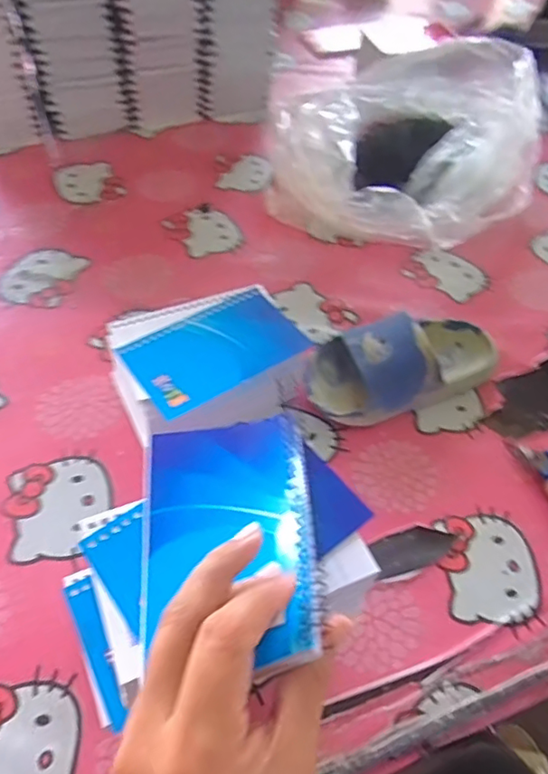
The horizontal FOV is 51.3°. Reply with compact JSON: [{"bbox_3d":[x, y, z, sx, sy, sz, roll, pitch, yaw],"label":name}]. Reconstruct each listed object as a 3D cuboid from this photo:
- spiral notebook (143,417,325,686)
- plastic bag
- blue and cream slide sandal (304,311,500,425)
[{"bbox_3d":[-0.023,0.069,0.270,0.082,0.014,0.130,-13,44,7],"label":"spiral notebook"},{"bbox_3d":[0.145,-0.277,0.641,0.283,0.123,0.270,25,54,15],"label":"plastic bag"},{"bbox_3d":[0.113,-0.023,0.479,0.175,0.060,0.085,-15,54,-15],"label":"blue and cream slide sandal"}]

